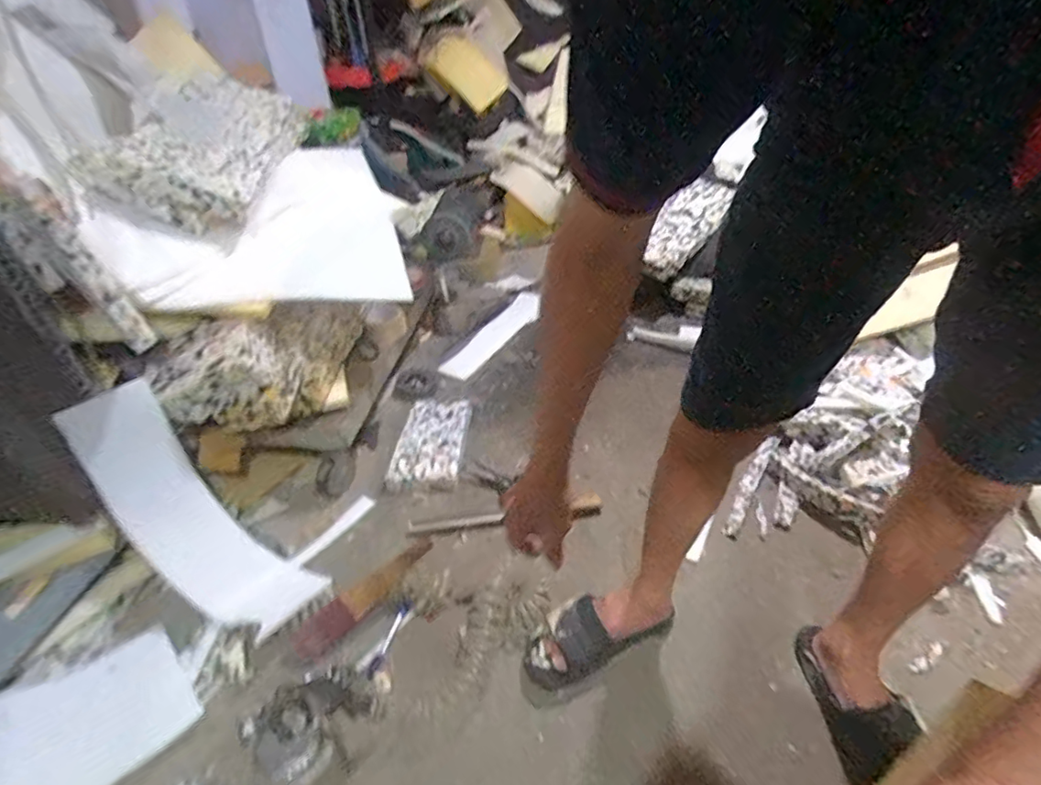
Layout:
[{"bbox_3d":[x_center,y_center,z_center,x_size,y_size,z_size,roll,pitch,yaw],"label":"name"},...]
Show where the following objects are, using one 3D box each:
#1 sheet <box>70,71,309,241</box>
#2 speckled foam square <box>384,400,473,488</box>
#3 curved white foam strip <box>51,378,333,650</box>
[{"bbox_3d":[-0.692,-0.569,1.228,0.282,0.079,0.712,19,36,-21],"label":"sheet"},{"bbox_3d":[-0.209,0.116,1.283,0.151,0.032,0.281,1,38,3],"label":"speckled foam square"},{"bbox_3d":[-0.584,0.220,0.954,0.148,0.470,0.153,-27,14,47],"label":"curved white foam strip"}]

